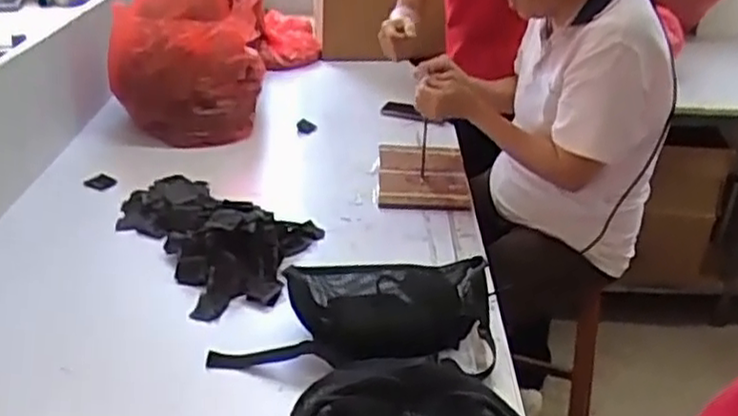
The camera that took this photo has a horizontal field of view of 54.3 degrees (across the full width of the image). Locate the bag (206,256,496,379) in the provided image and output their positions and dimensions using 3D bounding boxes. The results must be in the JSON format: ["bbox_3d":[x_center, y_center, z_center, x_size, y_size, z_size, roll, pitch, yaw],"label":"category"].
[{"bbox_3d":[-0.019,0.154,1.001,0.390,0.083,0.167,-1,29,-7],"label":"bag"}]

